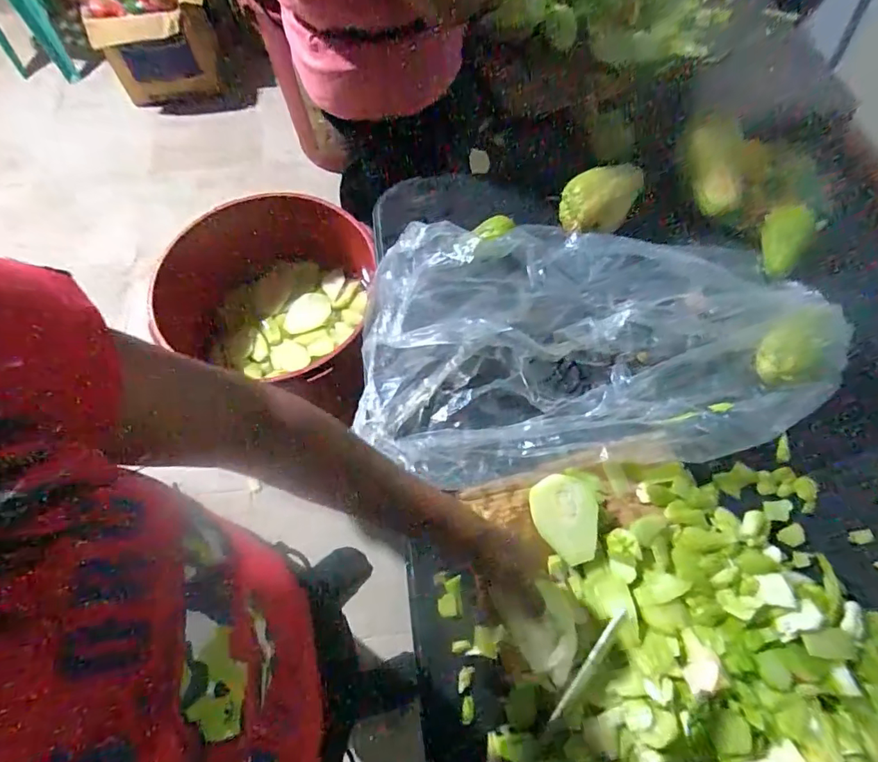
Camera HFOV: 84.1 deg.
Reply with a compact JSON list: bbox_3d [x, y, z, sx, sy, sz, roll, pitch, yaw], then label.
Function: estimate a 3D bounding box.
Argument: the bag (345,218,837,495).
[{"bbox_3d":[0.203,-0.056,0.628,0.593,0.088,0.321,-5,66,-2],"label":"bag"}]

